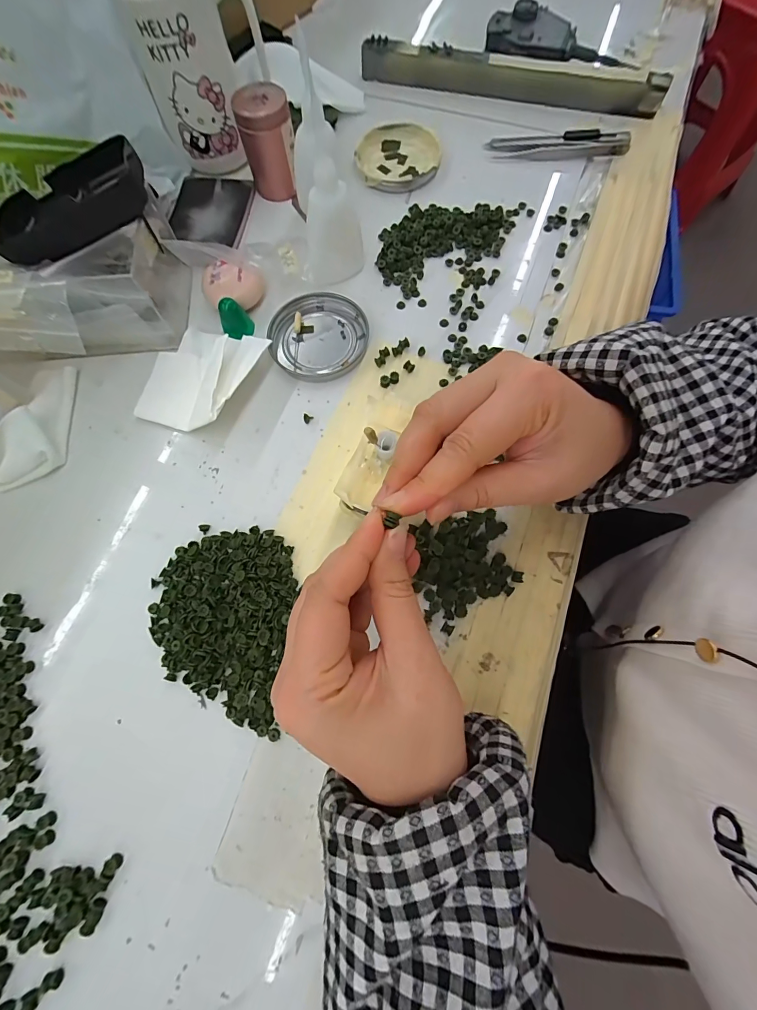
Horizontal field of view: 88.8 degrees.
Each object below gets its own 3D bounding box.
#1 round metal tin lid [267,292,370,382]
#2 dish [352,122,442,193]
[{"bbox_3d":[-0.047,-0.135,0.311,0.078,0.011,0.074,0,73,1],"label":"round metal tin lid"},{"bbox_3d":[0.017,-0.331,0.368,0.080,0.010,0.080,0,73,1],"label":"dish"}]

